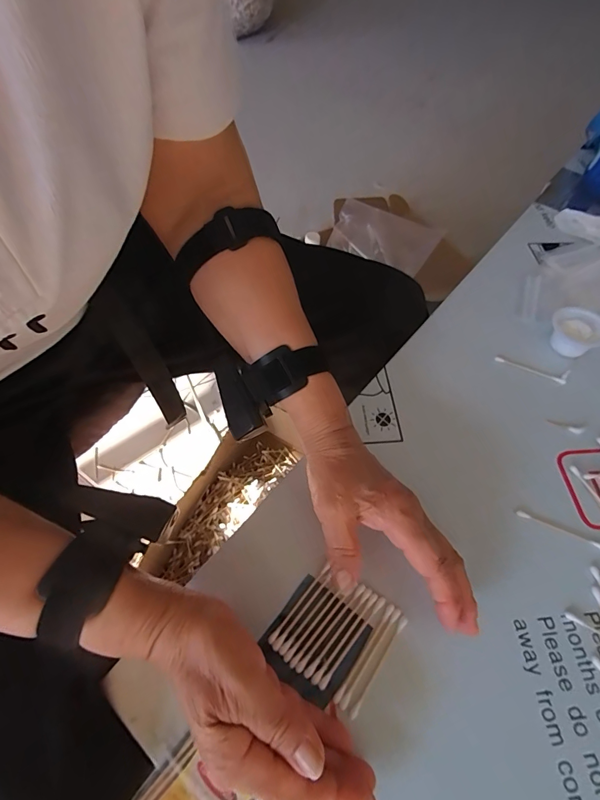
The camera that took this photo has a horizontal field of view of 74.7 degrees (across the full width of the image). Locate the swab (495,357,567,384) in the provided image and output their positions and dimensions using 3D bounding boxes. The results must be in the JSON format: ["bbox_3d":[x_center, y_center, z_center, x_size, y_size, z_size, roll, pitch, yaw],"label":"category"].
[{"bbox_3d":[0.237,-0.032,0.404,0.069,0.004,0.007,24,63,13],"label":"swab"}]

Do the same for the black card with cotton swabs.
[{"bbox_3d":[0.023,0.167,0.280,0.076,0.007,0.079,32,65,16],"label":"black card with cotton swabs"}]

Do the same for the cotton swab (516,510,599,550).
[{"bbox_3d":[0.216,0.108,0.324,0.073,0.004,0.006,21,62,11],"label":"cotton swab"}]

